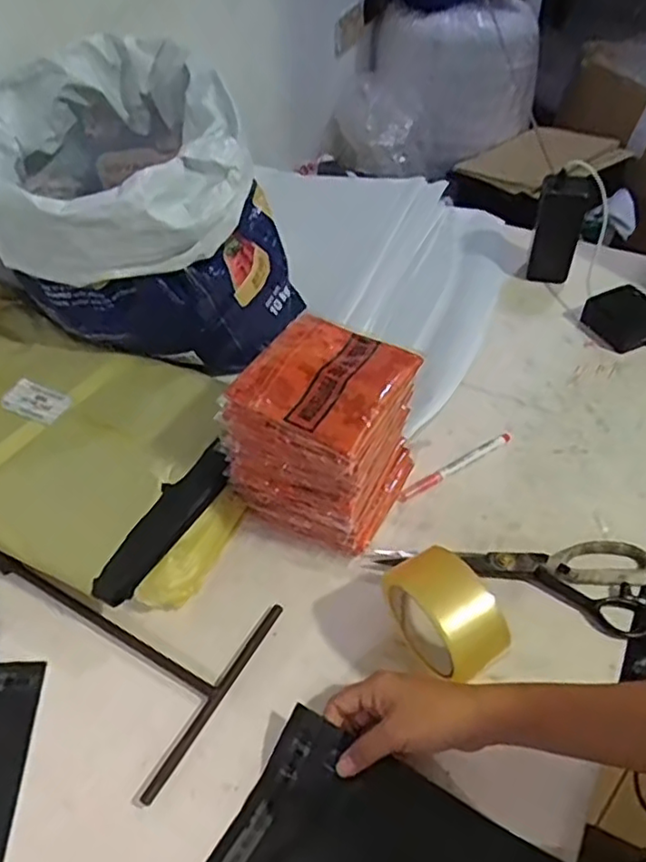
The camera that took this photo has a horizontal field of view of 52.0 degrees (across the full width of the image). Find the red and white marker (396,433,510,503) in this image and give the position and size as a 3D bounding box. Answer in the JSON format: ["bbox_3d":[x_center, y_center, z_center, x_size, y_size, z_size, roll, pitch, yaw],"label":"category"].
[{"bbox_3d":[0.137,0.037,0.689,0.144,0.008,0.014,-27,52,-19],"label":"red and white marker"}]

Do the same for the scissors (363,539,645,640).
[{"bbox_3d":[0.173,0.122,0.613,0.253,0.017,0.089,11,50,13],"label":"scissors"}]

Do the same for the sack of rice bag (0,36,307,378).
[{"bbox_3d":[-0.218,-0.248,0.742,0.307,0.251,0.327,-22,52,-16],"label":"sack of rice bag"}]

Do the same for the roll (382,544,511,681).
[{"bbox_3d":[0.098,0.156,0.533,0.056,0.097,0.098,-30,53,-21],"label":"roll"}]

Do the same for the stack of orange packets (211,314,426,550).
[{"bbox_3d":[0.004,0.010,0.623,0.127,0.169,0.136,22,53,22],"label":"stack of orange packets"}]

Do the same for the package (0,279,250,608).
[{"bbox_3d":[-0.277,0.002,0.696,0.427,0.096,0.259,21,53,20],"label":"package"}]

